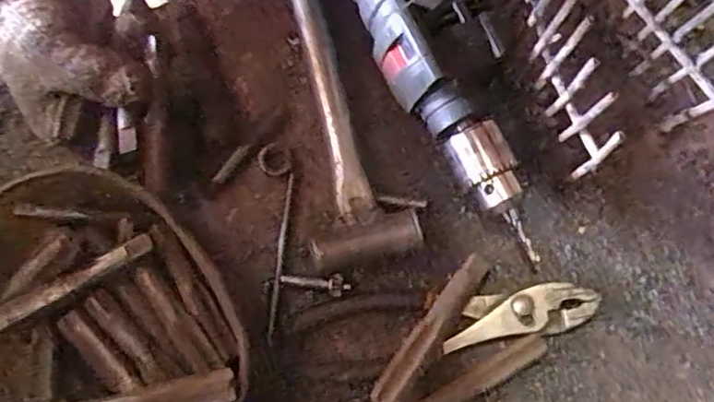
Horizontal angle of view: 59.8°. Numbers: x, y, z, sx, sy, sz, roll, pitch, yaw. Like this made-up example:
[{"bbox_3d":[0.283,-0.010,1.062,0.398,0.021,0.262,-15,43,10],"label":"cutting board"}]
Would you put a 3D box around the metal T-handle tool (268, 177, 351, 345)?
[{"bbox_3d":[-0.030,0.039,0.422,0.050,0.010,0.112,3,74,3],"label":"metal T-handle tool"}]

